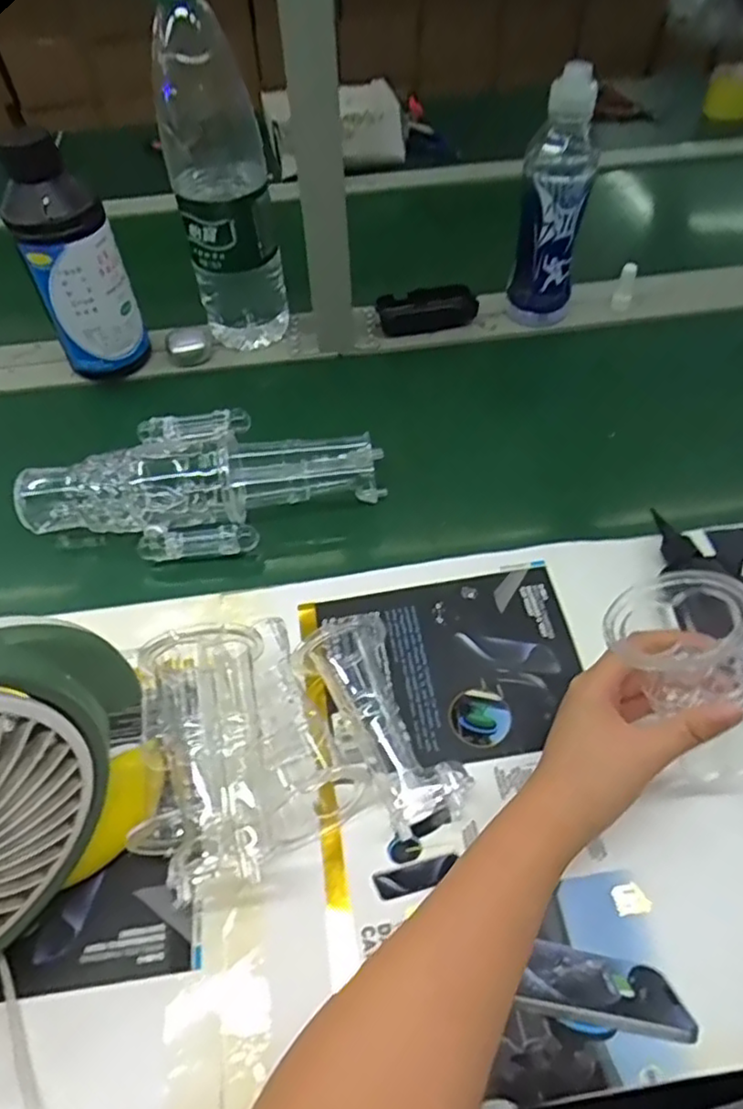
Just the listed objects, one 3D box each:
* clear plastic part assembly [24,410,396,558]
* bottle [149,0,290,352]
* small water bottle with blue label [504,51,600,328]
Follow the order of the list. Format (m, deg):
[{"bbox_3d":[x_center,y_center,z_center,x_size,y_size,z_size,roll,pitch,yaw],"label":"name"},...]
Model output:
[{"bbox_3d":[-0.144,-0.061,0.565,0.295,0.052,0.121,-2,53,0],"label":"clear plastic part assembly"},{"bbox_3d":[-0.140,-0.350,0.625,0.089,0.325,0.075,-7,53,-4],"label":"bottle"},{"bbox_3d":[0.186,-0.353,0.675,0.066,0.236,0.061,13,54,11],"label":"small water bottle with blue label"}]

